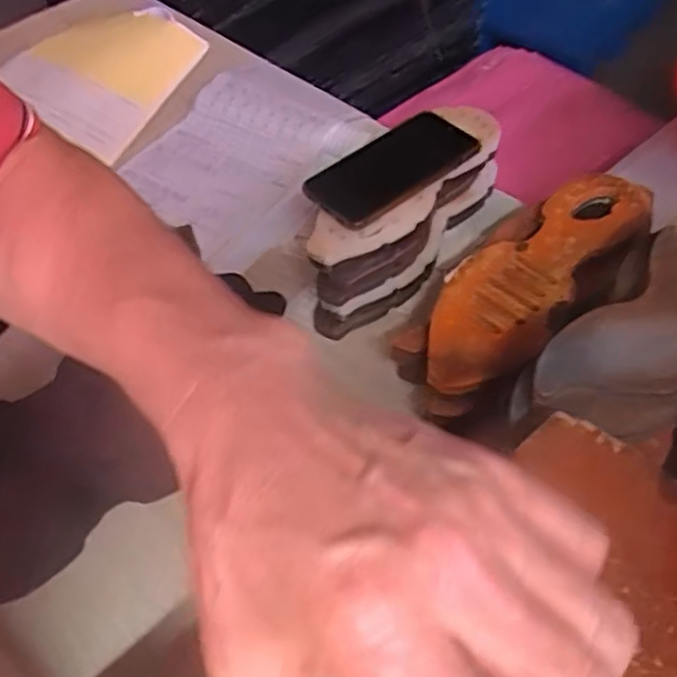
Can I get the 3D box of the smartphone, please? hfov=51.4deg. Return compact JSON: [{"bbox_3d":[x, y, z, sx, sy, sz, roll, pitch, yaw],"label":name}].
[{"bbox_3d":[0.049,-0.160,0.650,0.166,0.014,0.087,-35,59,-21],"label":"smartphone"}]

